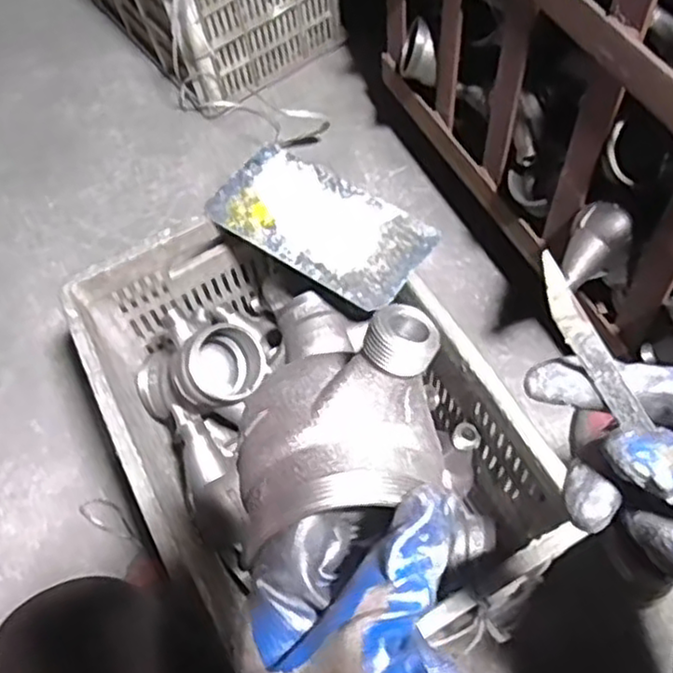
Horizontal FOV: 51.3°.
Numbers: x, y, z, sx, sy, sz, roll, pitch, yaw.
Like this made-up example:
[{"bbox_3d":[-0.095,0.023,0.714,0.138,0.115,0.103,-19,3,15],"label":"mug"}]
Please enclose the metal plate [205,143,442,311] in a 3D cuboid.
[{"bbox_3d":[-0.019,-0.124,0.751,0.237,0.006,0.124,32,69,20],"label":"metal plate"}]

